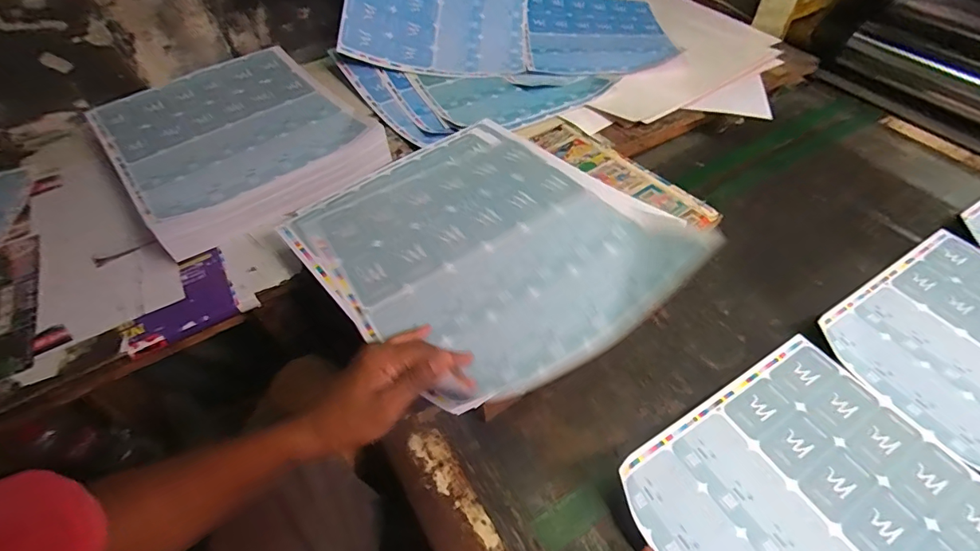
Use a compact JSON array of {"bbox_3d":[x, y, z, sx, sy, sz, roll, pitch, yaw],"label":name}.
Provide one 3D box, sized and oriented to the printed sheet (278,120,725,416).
[{"bbox_3d":[-0.002,-0.053,0.572,0.379,0.091,0.405,-27,55,-19],"label":"printed sheet"}]

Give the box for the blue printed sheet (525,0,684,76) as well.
[{"bbox_3d":[0.243,-0.576,1.072,0.317,0.028,0.391,2,52,-1],"label":"blue printed sheet"}]

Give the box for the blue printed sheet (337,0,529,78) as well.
[{"bbox_3d":[-0.093,-0.582,0.959,0.380,0.334,0.102,5,9,-27],"label":"blue printed sheet"}]

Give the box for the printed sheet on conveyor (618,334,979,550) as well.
[{"bbox_3d":[0.385,0.272,0.509,0.383,0.048,0.354,-27,55,-19],"label":"printed sheet on conveyor"}]

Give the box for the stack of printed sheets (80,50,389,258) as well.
[{"bbox_3d":[-0.441,-0.240,0.811,0.354,0.067,0.431,-34,58,-23],"label":"stack of printed sheets"}]

